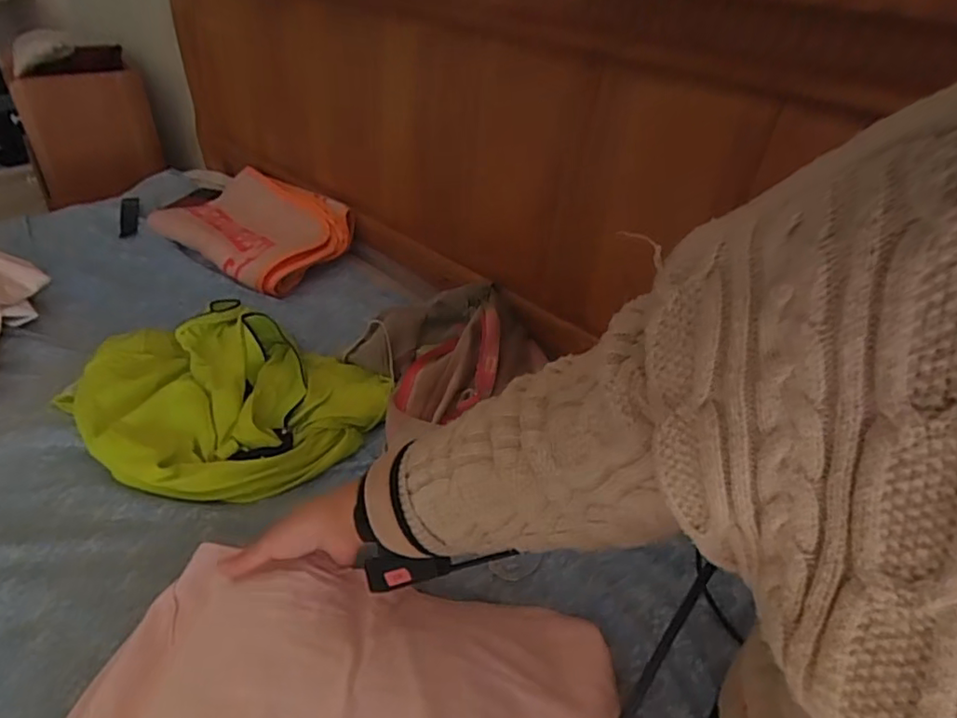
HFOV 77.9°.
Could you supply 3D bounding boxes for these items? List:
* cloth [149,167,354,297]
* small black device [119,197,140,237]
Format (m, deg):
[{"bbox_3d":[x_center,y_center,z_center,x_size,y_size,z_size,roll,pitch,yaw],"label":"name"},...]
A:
[{"bbox_3d":[-0.414,-0.254,1.103,0.386,0.067,0.236,26,64,29],"label":"cloth"},{"bbox_3d":[-0.718,-0.295,1.217,0.032,0.011,0.181,-7,45,-22],"label":"small black device"}]

